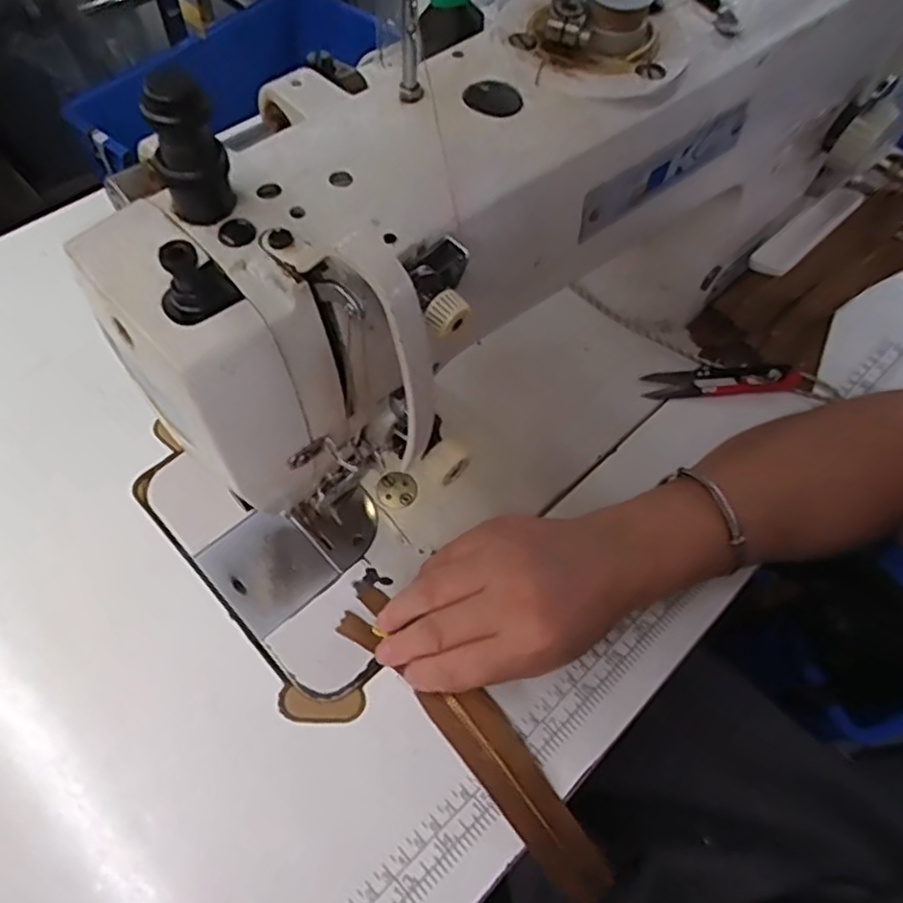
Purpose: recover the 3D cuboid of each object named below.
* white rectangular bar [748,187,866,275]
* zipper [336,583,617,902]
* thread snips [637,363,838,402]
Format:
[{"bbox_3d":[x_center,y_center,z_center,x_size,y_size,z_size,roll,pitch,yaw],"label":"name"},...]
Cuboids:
[{"bbox_3d":[0.244,-0.152,0.452,0.108,0.024,0.020,-37,69,-22],"label":"white rectangular bar"},{"bbox_3d":[0.013,0.143,0.336,0.032,0.030,0.186,-39,75,-23],"label":"zipper"},{"bbox_3d":[0.201,-0.050,0.469,0.125,0.018,0.024,1,60,-4],"label":"thread snips"}]

